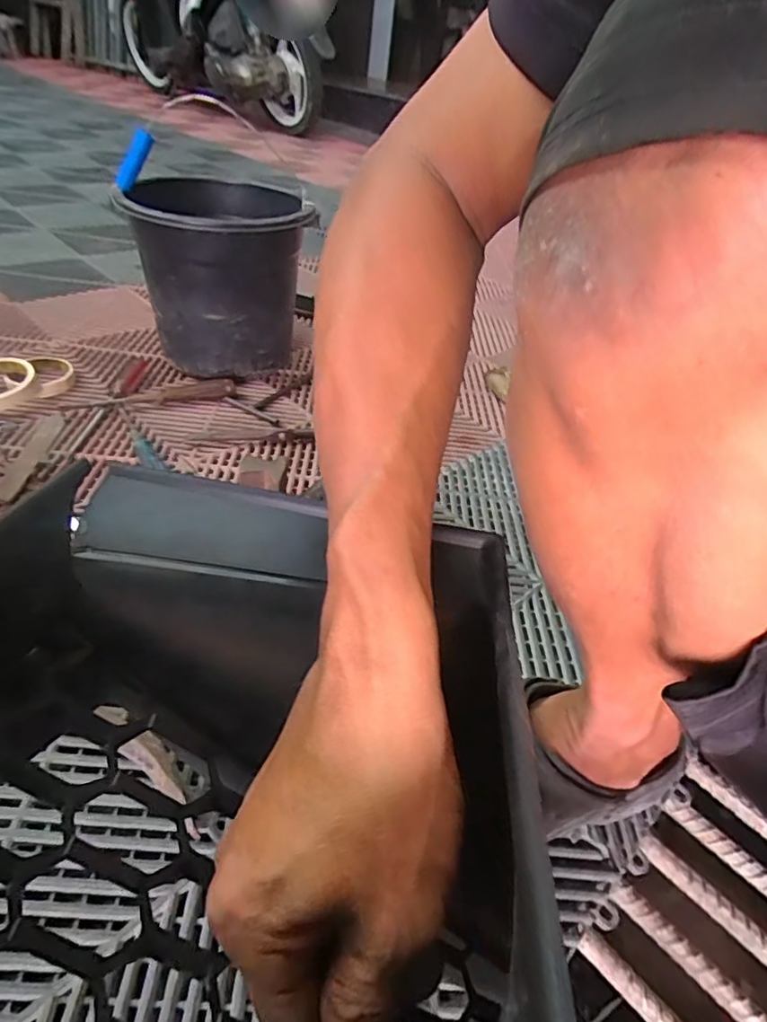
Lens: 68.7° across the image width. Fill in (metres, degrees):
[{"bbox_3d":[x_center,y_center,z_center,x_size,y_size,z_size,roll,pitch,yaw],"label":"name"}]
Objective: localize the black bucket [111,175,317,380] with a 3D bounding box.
[{"bbox_3d":[-0.247,-0.370,0.888,0.248,0.236,0.299,-7,43,-17],"label":"black bucket"}]

